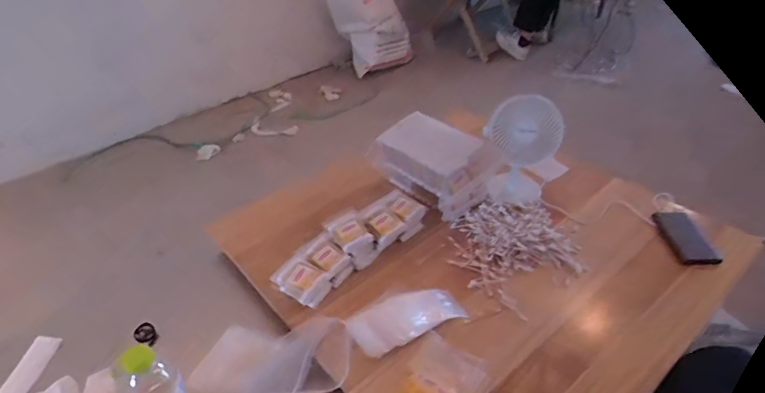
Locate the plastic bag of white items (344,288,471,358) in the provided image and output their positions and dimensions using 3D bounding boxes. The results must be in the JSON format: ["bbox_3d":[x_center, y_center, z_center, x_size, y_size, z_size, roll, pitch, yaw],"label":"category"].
[{"bbox_3d":[0.042,0.196,0.760,0.192,0.039,0.083,-16,39,-18],"label":"plastic bag of white items"}]

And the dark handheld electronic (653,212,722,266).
[{"bbox_3d":[0.570,0.077,0.898,0.087,0.011,0.130,2,46,-9],"label":"dark handheld electronic"}]

